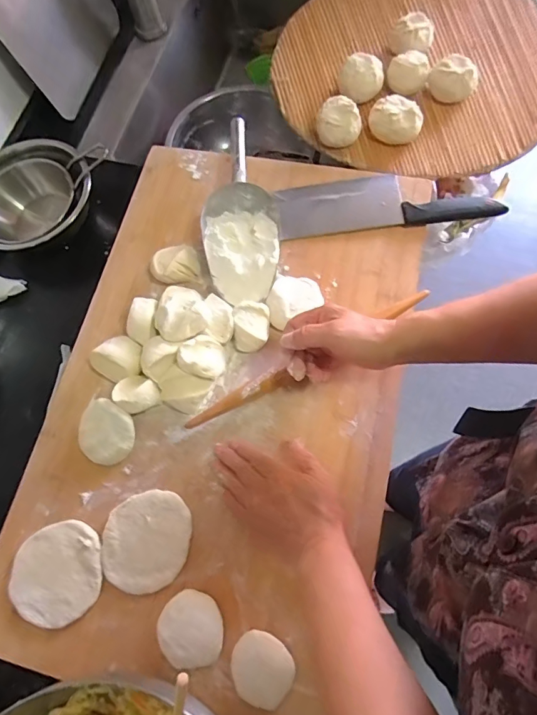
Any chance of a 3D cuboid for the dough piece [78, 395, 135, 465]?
[{"bbox_3d":[-0.182,0.084,0.480,0.064,0.028,0.063,30,76,14],"label":"dough piece"}]

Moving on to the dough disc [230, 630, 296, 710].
[{"bbox_3d":[-0.008,0.292,0.402,0.058,0.023,0.055,-1,73,2],"label":"dough disc"}]

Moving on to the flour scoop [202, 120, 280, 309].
[{"bbox_3d":[-0.035,-0.181,0.538,0.091,0.053,0.222,-3,71,5],"label":"flour scoop"}]

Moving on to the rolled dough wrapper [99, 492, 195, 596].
[{"bbox_3d":[-0.128,0.192,0.451,0.091,0.005,0.093,-2,71,5],"label":"rolled dough wrapper"}]

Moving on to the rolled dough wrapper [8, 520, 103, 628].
[{"bbox_3d":[-0.221,0.224,0.445,0.093,0.004,0.094,-2,71,5],"label":"rolled dough wrapper"}]

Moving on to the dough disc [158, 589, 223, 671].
[{"bbox_3d":[-0.076,0.266,0.416,0.059,0.018,0.065,-22,74,-5],"label":"dough disc"}]

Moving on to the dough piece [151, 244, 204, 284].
[{"bbox_3d":[-0.115,-0.117,0.540,0.055,0.035,0.047,-11,70,2],"label":"dough piece"}]

